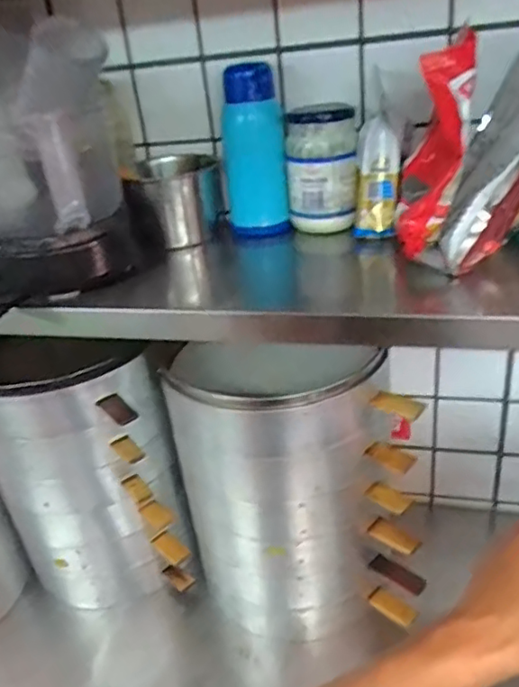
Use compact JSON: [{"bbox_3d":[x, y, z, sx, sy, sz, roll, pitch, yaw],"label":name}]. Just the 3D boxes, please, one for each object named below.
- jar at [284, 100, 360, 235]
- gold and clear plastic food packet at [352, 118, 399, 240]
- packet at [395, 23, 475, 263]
[{"bbox_3d":[0.077,-0.214,0.727,0.083,0.140,0.067,-3,29,8],"label":"jar"},{"bbox_3d":[0.132,-0.184,0.677,0.051,0.124,0.034,0,29,12],"label":"gold and clear plastic food packet"},{"bbox_3d":[0.178,-0.194,0.605,0.063,0.194,0.098,0,29,12],"label":"packet"}]

